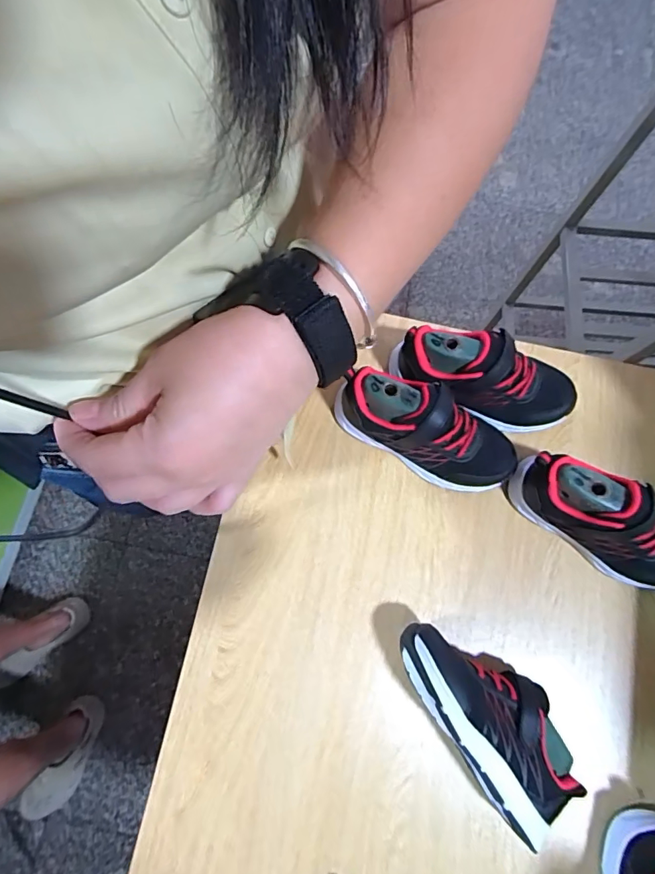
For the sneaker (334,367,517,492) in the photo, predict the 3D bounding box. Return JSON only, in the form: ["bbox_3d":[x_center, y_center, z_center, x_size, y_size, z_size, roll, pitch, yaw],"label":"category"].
[{"bbox_3d":[0.099,-0.008,0.463,0.190,0.082,0.071,28,78,-8],"label":"sneaker"}]

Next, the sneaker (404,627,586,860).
[{"bbox_3d":[0.140,0.235,0.411,0.084,0.075,0.177,-34,80,-10],"label":"sneaker"}]

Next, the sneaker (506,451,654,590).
[{"bbox_3d":[0.272,0.082,0.443,0.194,0.082,0.071,28,77,5],"label":"sneaker"}]

